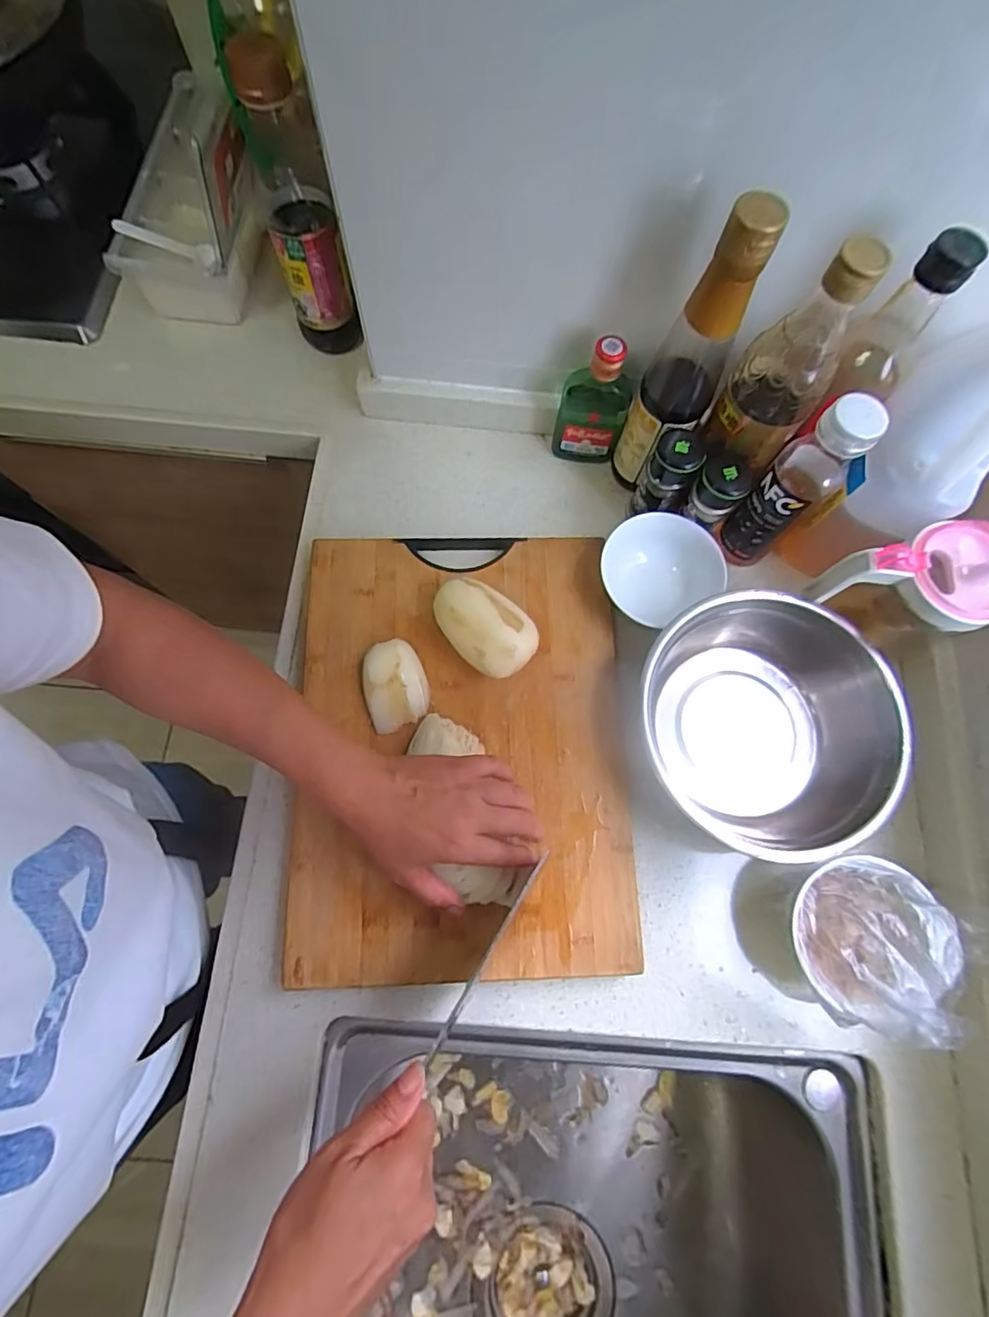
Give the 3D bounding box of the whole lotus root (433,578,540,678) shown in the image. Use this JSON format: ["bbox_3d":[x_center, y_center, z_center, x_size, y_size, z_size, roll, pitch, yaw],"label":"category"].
[{"bbox_3d":[-0.008,-0.025,0.480,0.091,0.053,0.060,43,77,10],"label":"whole lotus root"}]

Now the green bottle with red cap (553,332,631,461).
[{"bbox_3d":[0.093,-0.237,0.524,0.063,0.138,0.028,12,73,2],"label":"green bottle with red cap"}]

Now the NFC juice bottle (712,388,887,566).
[{"bbox_3d":[0.249,-0.147,0.467,0.048,0.178,0.061,39,76,9],"label":"NFC juice bottle"}]

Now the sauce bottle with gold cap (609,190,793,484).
[{"bbox_3d":[0.152,-0.230,0.450,0.057,0.248,0.052,27,74,6],"label":"sauce bottle with gold cap"}]

